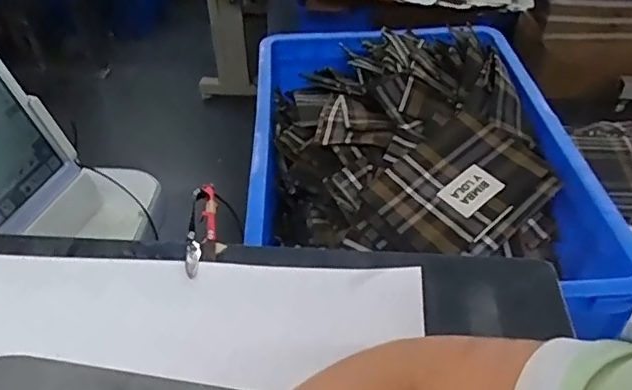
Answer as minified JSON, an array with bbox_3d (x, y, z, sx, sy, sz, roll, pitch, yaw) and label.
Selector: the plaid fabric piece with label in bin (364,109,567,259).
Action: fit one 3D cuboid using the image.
[{"bbox_3d":[0.156,-0.012,0.598,0.184,0.015,0.138,-36,63,-20],"label":"plaid fabric piece with label in bin"}]

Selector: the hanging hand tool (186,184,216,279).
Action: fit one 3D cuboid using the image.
[{"bbox_3d":[-0.090,0.029,0.444,0.021,0.017,0.099,-1,38,-9],"label":"hanging hand tool"}]

